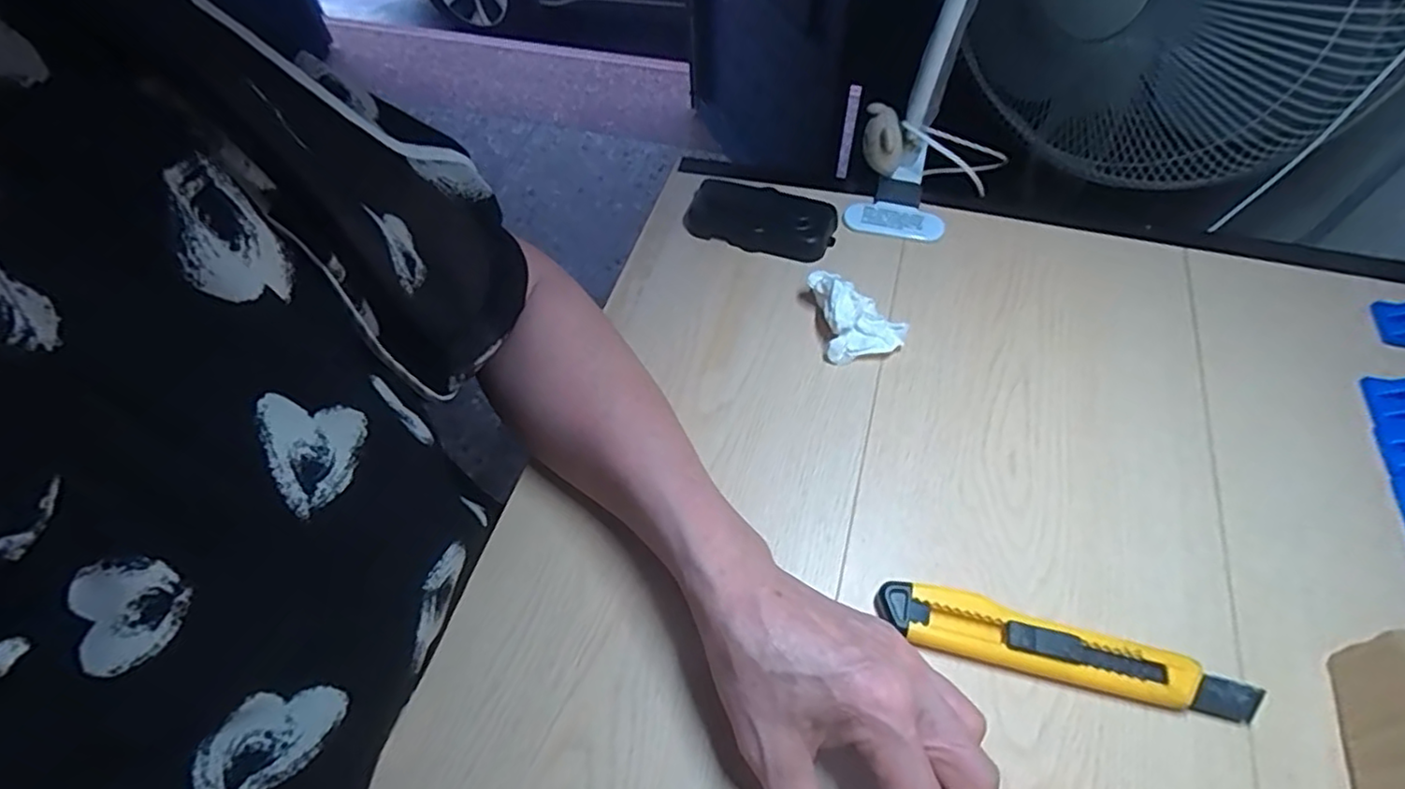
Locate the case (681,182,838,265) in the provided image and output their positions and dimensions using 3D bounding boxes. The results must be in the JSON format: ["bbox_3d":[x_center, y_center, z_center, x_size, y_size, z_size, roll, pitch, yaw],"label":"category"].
[{"bbox_3d":[0.041,-0.132,0.484,0.112,0.029,0.048,14,58,11],"label":"case"}]

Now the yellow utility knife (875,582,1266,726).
[{"bbox_3d":[0.176,0.125,0.318,0.173,0.013,0.028,11,58,10],"label":"yellow utility knife"}]

